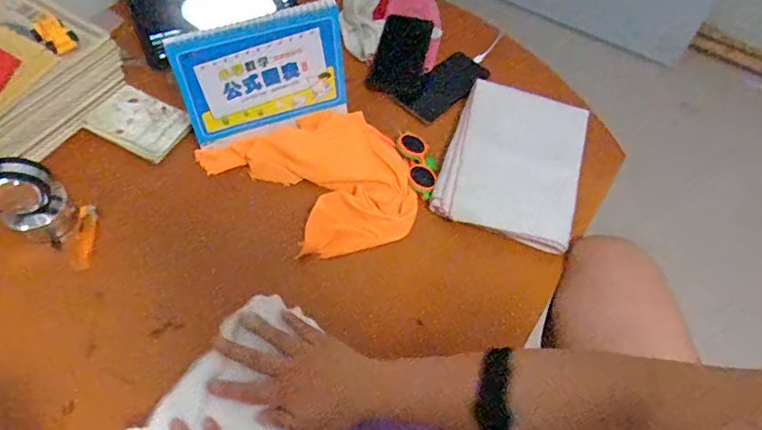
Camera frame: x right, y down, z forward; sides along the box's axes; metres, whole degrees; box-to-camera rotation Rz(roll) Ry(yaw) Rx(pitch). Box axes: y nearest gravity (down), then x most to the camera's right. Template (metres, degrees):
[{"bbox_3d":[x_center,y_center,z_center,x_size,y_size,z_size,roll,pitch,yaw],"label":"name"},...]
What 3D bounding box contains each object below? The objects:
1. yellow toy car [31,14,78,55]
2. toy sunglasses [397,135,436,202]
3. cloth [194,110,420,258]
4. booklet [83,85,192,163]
[{"bbox_3d":[-0.415,-0.230,0.669,0.054,0.022,0.038,38,63,19],"label":"yellow toy car"},{"bbox_3d":[0.051,-0.067,0.723,0.042,0.023,0.106,-9,58,-9],"label":"toy sunglasses"},{"bbox_3d":[-0.085,-0.041,0.684,0.244,0.048,0.203,-17,60,-14],"label":"cloth"},{"bbox_3d":[-0.337,-0.127,0.735,0.142,0.012,0.090,26,58,19],"label":"booklet"}]

